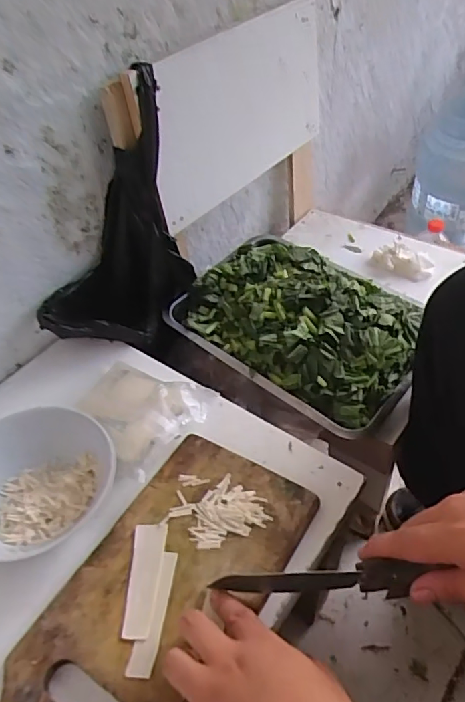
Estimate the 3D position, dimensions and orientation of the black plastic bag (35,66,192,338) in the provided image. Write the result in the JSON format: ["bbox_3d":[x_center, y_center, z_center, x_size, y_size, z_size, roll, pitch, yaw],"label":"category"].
[{"bbox_3d":[-0.120,-0.173,0.670,0.110,0.317,0.205,19,10,24],"label":"black plastic bag"}]

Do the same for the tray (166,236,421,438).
[{"bbox_3d":[0.097,-0.051,0.718,0.328,0.070,0.241,27,55,29],"label":"tray"}]

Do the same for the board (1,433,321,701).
[{"bbox_3d":[-0.054,0.198,0.439,0.153,0.012,0.278,20,52,25],"label":"board"}]

